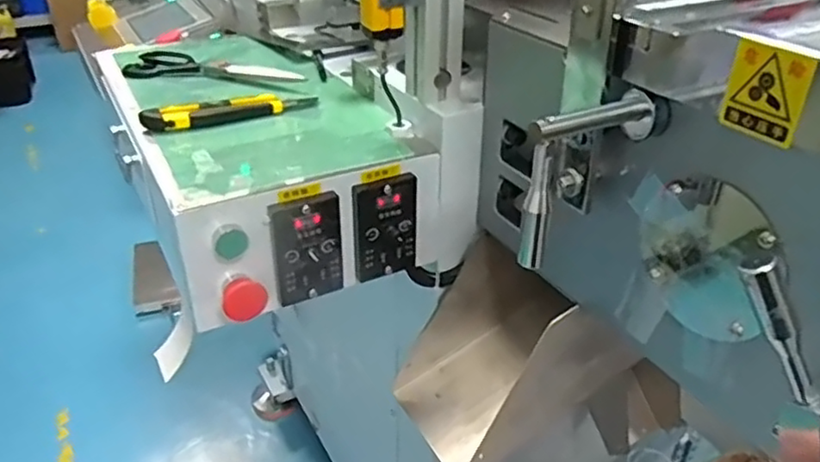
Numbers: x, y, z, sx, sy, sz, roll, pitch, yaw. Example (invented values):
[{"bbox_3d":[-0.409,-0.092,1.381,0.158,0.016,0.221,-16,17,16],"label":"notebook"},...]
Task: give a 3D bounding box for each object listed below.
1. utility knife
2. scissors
[{"bbox_3d":[-0.182,-0.126,0.680,0.179,0.018,0.039,-14,35,-22],"label":"utility knife"},{"bbox_3d":[-0.246,-0.190,0.787,0.243,0.020,0.077,18,36,26],"label":"scissors"}]

